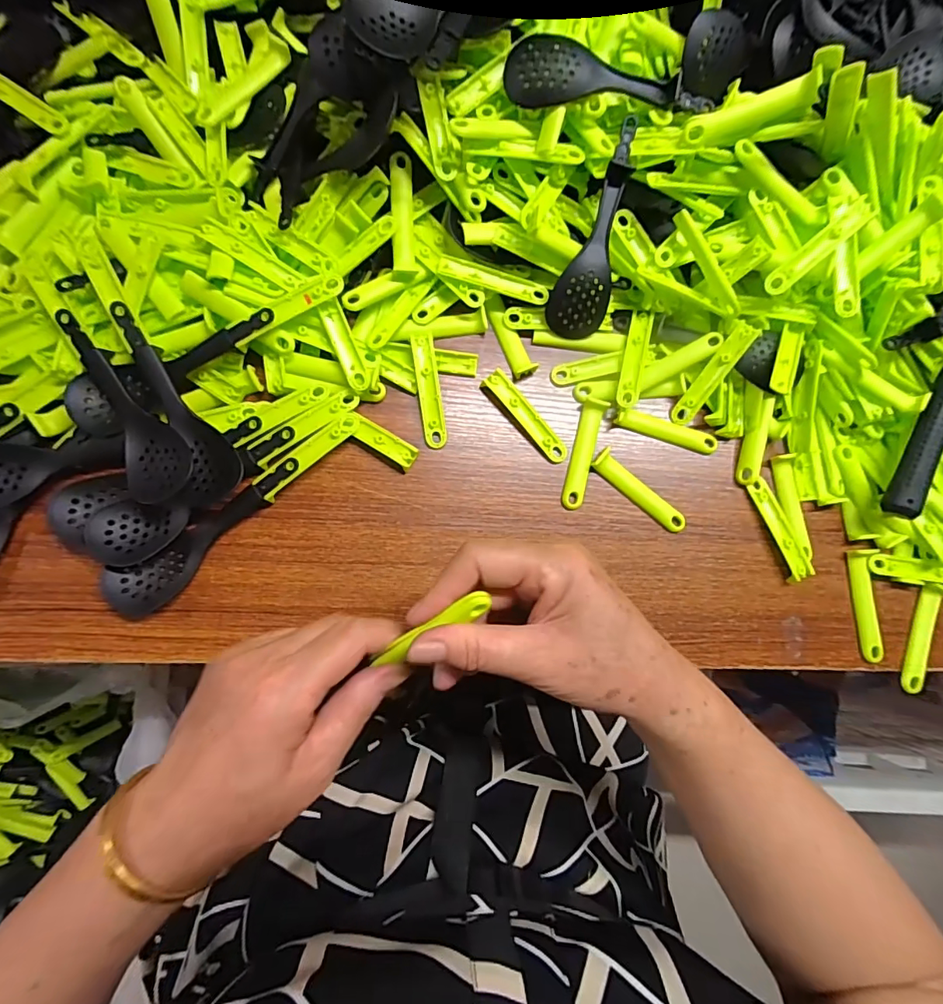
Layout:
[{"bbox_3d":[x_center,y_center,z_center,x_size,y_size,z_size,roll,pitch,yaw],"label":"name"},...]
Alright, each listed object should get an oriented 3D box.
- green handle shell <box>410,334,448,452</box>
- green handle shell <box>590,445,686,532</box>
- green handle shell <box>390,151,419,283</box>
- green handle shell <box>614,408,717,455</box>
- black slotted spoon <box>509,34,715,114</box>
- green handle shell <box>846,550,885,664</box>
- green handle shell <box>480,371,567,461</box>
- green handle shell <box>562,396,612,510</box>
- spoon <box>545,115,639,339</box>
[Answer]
[{"bbox_3d":[-0.029,-0.075,0.327,0.015,0.005,0.077,-8,84,-6],"label":"green handle shell"},{"bbox_3d":[0.115,-0.006,0.334,0.076,0.006,0.015,43,81,0],"label":"green handle shell"},{"bbox_3d":[-0.045,-0.187,0.321,0.014,0.016,0.077,-1,87,-5],"label":"green handle shell"},{"bbox_3d":[0.137,-0.051,0.342,0.075,0.012,0.016,17,82,-3],"label":"green handle shell"},{"bbox_3d":[0.083,-0.250,0.295,0.124,0.022,0.038,11,82,-4],"label":"black slotted spoon"},{"bbox_3d":[0.277,0.071,0.338,0.016,0.008,0.075,-4,84,-6],"label":"green handle shell"},{"bbox_3d":[0.038,-0.058,0.333,0.016,0.004,0.075,-44,89,-9],"label":"green handle shell"},{"bbox_3d":[0.077,-0.033,0.336,0.016,0.008,0.077,15,82,-4],"label":"green handle shell"},{"bbox_3d":[0.081,-0.172,0.314,0.040,0.015,0.126,12,108,-4],"label":"spoon"}]

